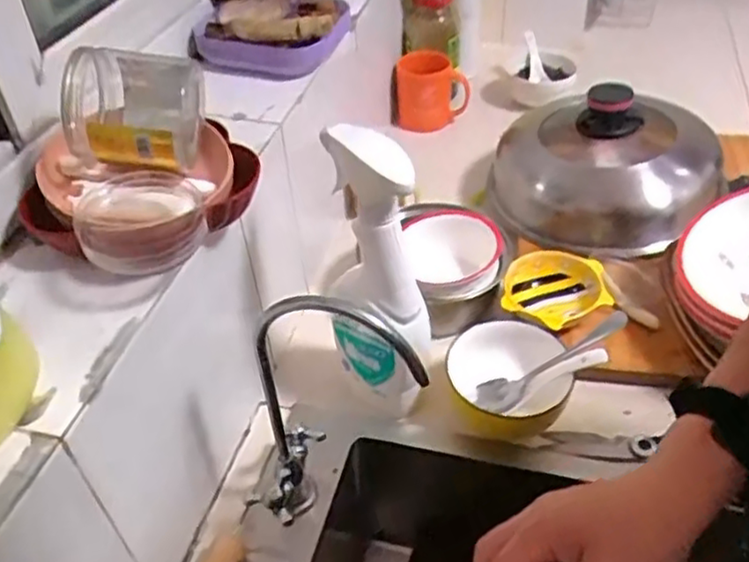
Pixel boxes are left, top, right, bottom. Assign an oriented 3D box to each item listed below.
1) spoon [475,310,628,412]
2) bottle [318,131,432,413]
[{"bbox_3d":[0.165,0.074,0.641,0.156,0.013,0.034,-32,45,2],"label":"spoon"},{"bbox_3d":[0.009,0.008,0.589,0.057,0.287,0.097,-35,50,-30],"label":"bottle"}]

